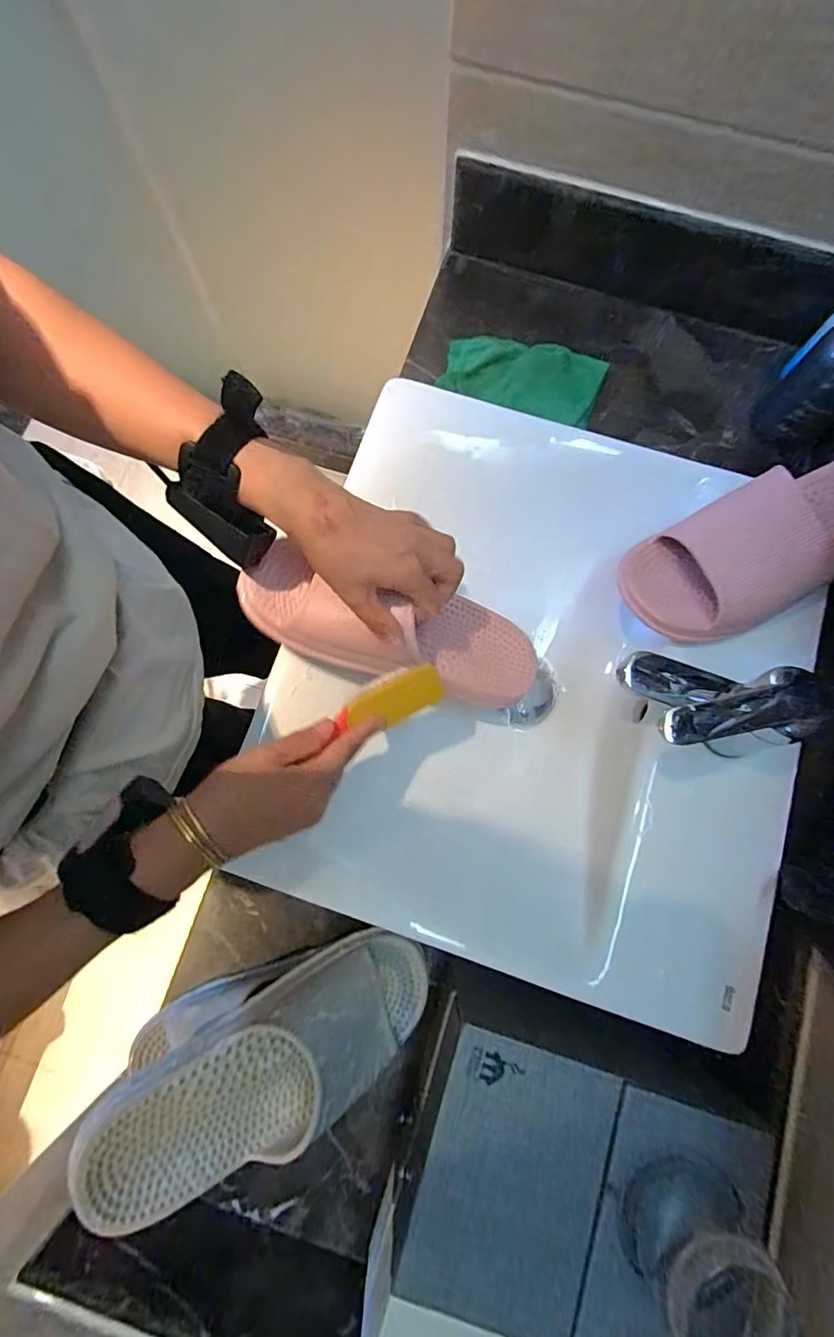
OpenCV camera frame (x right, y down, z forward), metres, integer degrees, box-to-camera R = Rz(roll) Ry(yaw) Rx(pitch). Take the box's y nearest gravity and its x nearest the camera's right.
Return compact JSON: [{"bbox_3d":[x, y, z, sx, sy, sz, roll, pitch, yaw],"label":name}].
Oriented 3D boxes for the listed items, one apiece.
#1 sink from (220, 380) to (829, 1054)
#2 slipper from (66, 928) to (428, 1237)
[{"bbox_3d":[0.111,0.011,0.476,0.406,0.107,0.467,16,79,3],"label":"sink"},{"bbox_3d":[-0.107,0.304,0.385,0.273,0.080,0.109,-23,79,-24],"label":"slipper"}]

